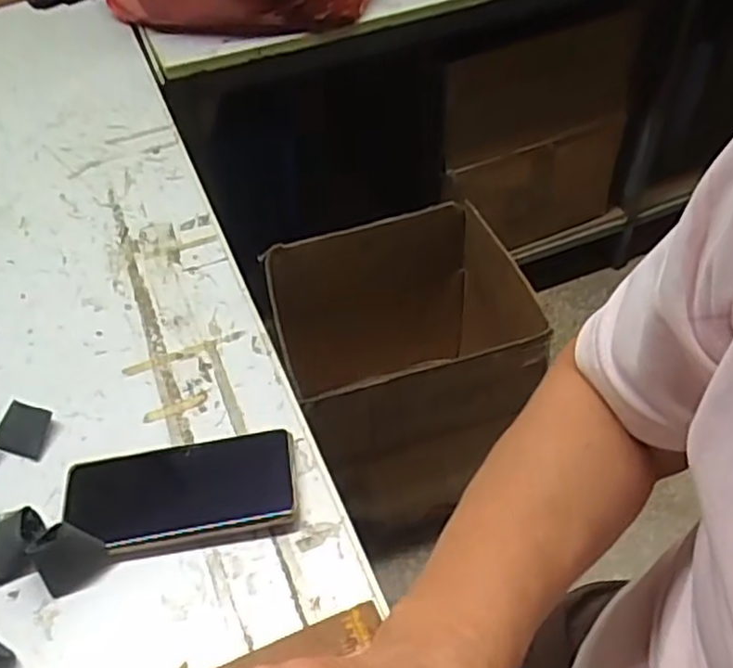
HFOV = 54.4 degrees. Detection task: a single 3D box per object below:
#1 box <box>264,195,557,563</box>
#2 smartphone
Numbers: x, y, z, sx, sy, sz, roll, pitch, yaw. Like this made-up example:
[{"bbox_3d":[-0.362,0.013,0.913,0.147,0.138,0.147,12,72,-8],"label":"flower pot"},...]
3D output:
[{"bbox_3d":[0.066,0.081,1.212,0.373,0.414,0.343,-18,49,-13],"label":"box"},{"bbox_3d":[-0.129,0.112,0.496,0.155,0.010,0.078,-8,48,-4],"label":"smartphone"}]

